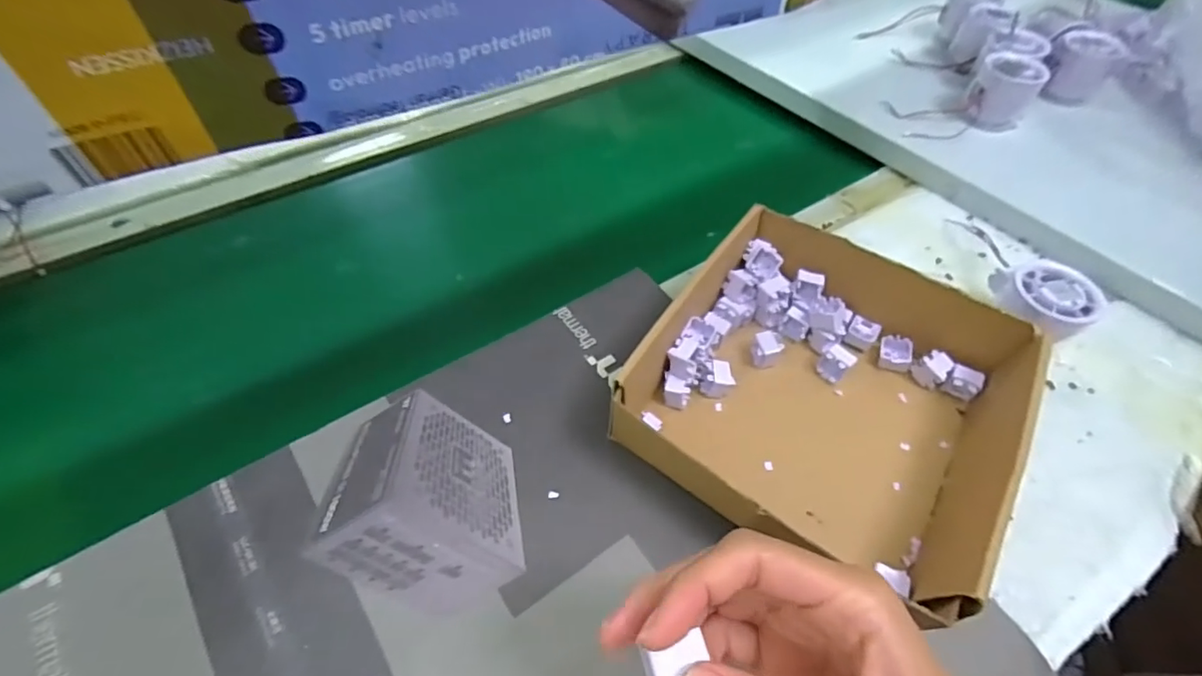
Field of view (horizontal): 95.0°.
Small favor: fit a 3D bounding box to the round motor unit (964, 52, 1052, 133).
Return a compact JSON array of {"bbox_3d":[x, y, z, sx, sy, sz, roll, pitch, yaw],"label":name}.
[{"bbox_3d":[0.406,-0.250,0.557,0.058,0.053,0.059,36,59,24],"label":"round motor unit"}]

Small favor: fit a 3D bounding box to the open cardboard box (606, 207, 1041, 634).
[{"bbox_3d":[0.144,0.035,0.354,0.205,0.068,0.212,31,57,19],"label":"open cardboard box"}]

